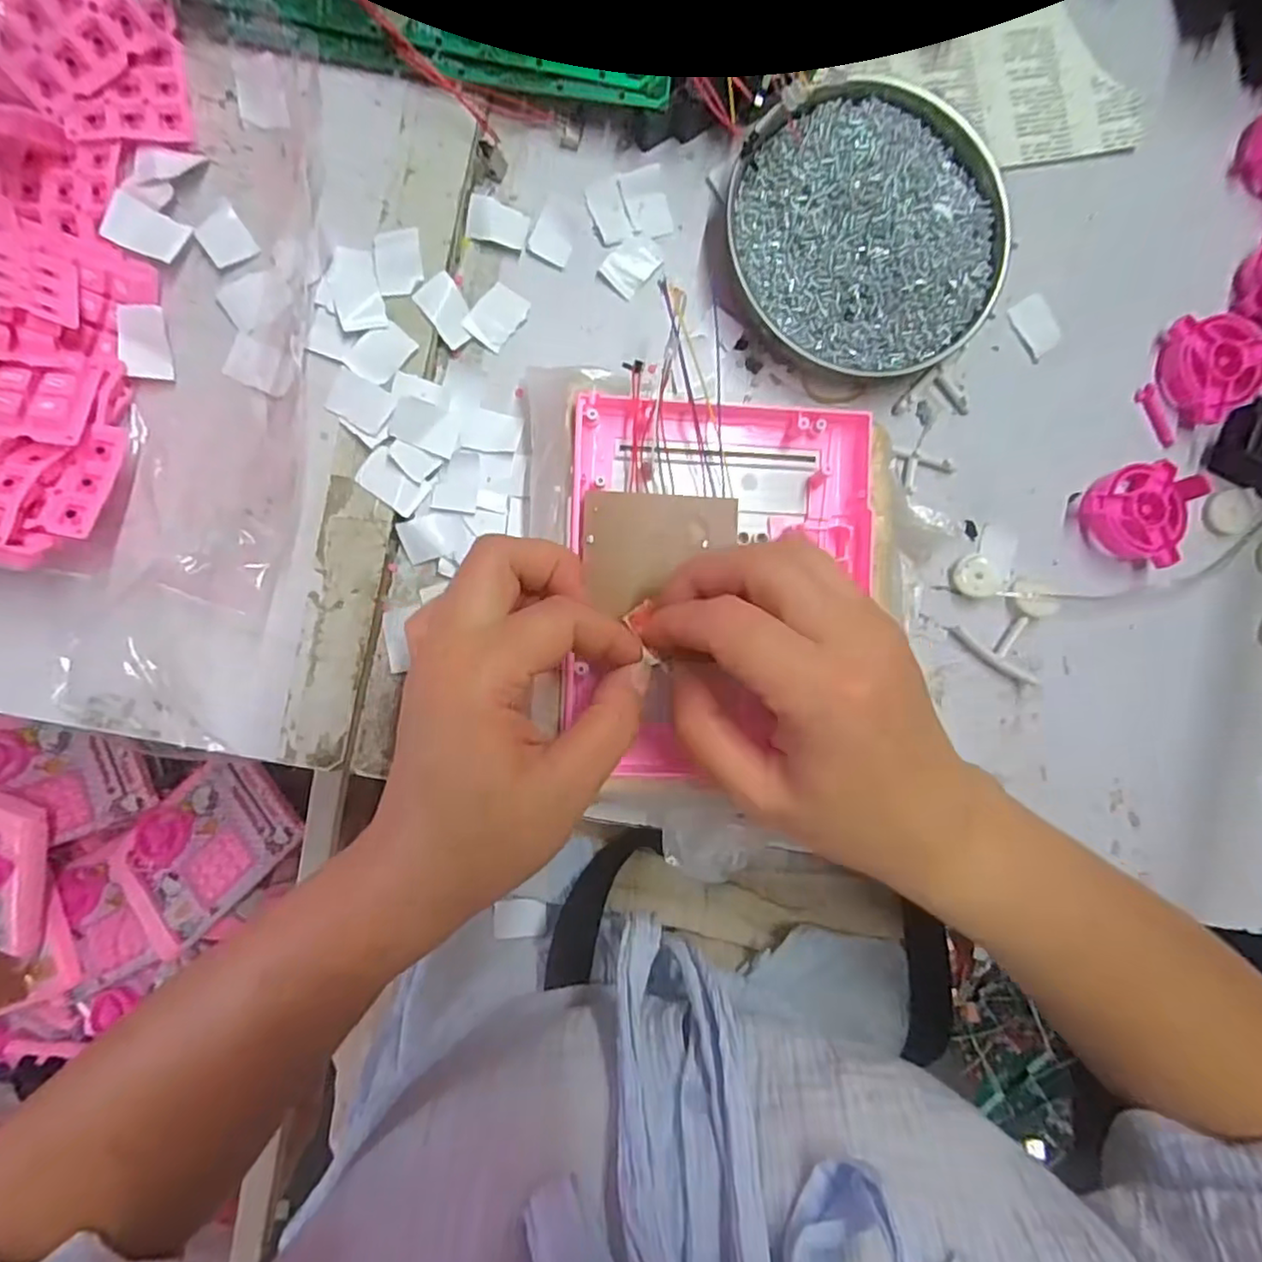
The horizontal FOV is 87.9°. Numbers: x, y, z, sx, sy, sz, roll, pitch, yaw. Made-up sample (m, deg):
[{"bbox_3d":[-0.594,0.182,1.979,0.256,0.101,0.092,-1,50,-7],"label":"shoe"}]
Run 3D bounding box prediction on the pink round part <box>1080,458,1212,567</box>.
[{"bbox_3d":[0.263,-0.063,0.337,0.044,0.025,0.052,16,89,-9],"label":"pink round part"}]

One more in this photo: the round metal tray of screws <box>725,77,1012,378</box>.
[{"bbox_3d":[0.116,-0.192,0.317,0.128,0.022,0.132,0,91,-9],"label":"round metal tray of screws"}]

